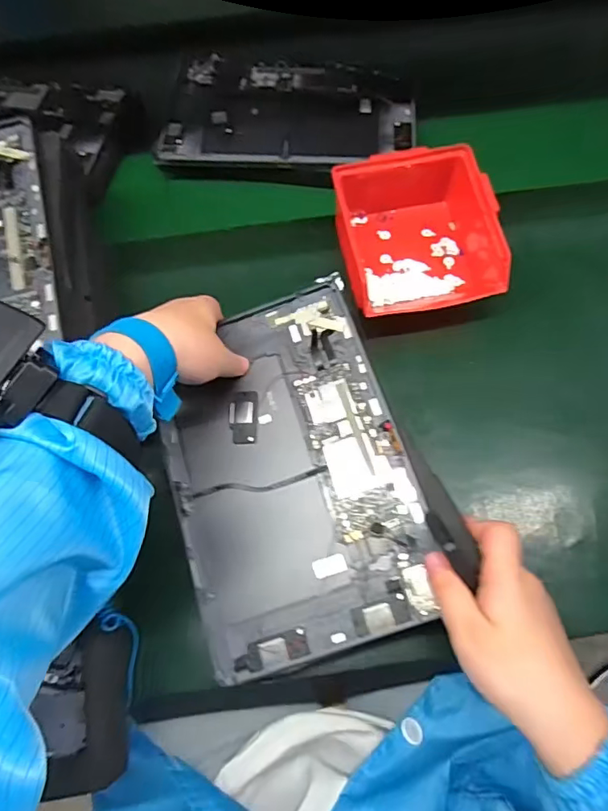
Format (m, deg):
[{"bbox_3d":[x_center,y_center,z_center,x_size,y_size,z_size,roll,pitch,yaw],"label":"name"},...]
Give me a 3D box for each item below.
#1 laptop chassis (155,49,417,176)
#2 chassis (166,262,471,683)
[{"bbox_3d":[-0.015,-0.304,0.539,0.248,0.023,0.160,4,63,1],"label":"laptop chassis"},{"bbox_3d":[-0.010,0.042,0.373,0.179,0.010,0.249,-23,70,3],"label":"chassis"}]

